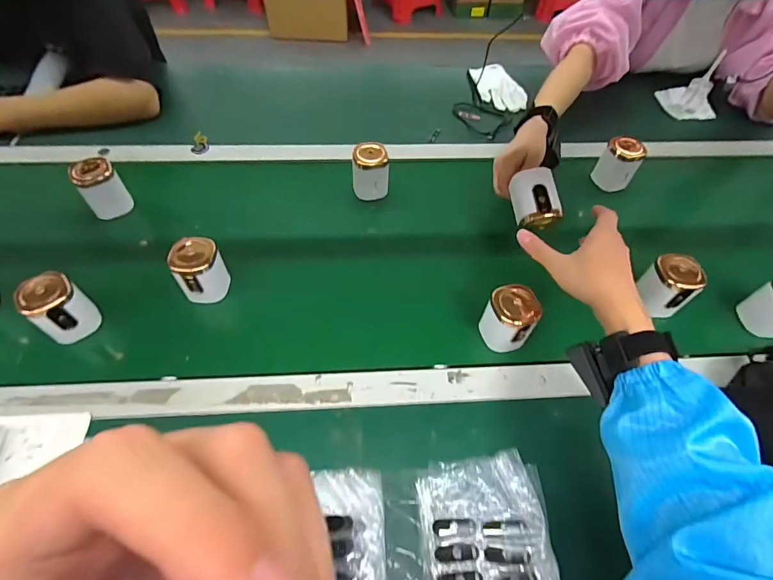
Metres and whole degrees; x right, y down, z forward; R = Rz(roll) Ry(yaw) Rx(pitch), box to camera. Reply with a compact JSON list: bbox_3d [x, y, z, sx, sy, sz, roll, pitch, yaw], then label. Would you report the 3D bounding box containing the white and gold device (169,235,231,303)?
[{"bbox_3d":[-0.241,-0.025,0.534,0.062,0.075,0.052,-20,58,-15],"label":"white and gold device"}]

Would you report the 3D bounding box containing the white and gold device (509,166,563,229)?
[{"bbox_3d":[0.204,-0.120,0.565,0.059,0.049,0.078,-17,72,14],"label":"white and gold device"}]

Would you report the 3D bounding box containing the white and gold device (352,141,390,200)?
[{"bbox_3d":[-0.025,-0.190,0.663,0.056,0.074,0.048,-7,56,-7],"label":"white and gold device"}]

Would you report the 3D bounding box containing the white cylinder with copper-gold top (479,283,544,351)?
[{"bbox_3d":[0.154,0.035,0.516,0.060,0.066,0.066,1,55,-2],"label":"white cylinder with copper-gold top"}]

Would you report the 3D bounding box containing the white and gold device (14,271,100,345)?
[{"bbox_3d":[-0.397,0.022,0.502,0.061,0.073,0.056,32,60,19],"label":"white and gold device"}]

